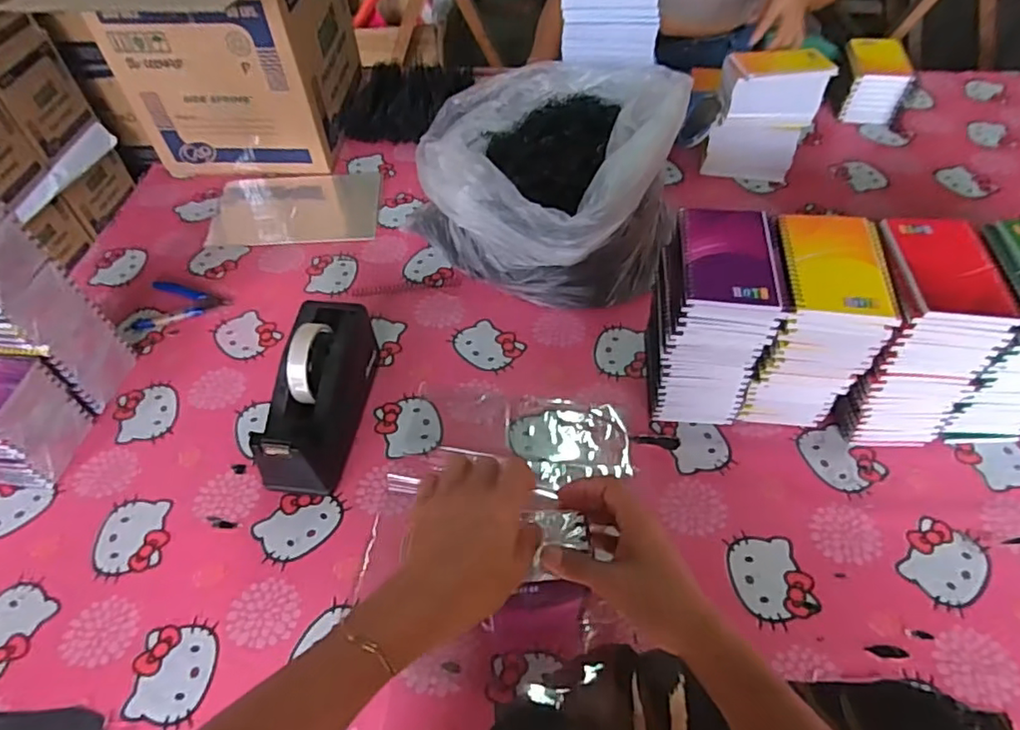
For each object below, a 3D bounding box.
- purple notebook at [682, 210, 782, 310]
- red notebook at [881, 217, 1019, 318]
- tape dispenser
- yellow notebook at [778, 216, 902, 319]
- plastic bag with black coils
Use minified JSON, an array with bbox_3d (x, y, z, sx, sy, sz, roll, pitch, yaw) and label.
[{"bbox_3d":[0.204,-0.104,0.552,0.083,0.012,0.123,6,52,7],"label":"purple notebook"},{"bbox_3d":[0.401,-0.094,0.538,0.092,0.015,0.135,4,52,5],"label":"red notebook"},{"bbox_3d":[-0.210,0.030,0.643,0.080,0.120,0.212,4,52,5],"label":"tape dispenser"},{"bbox_3d":[0.301,-0.096,0.544,0.092,0.008,0.134,6,52,6],"label":"yellow notebook"},{"bbox_3d":[0.037,-0.244,0.788,0.317,0.206,0.284,14,53,13],"label":"plastic bag with black coils"}]

